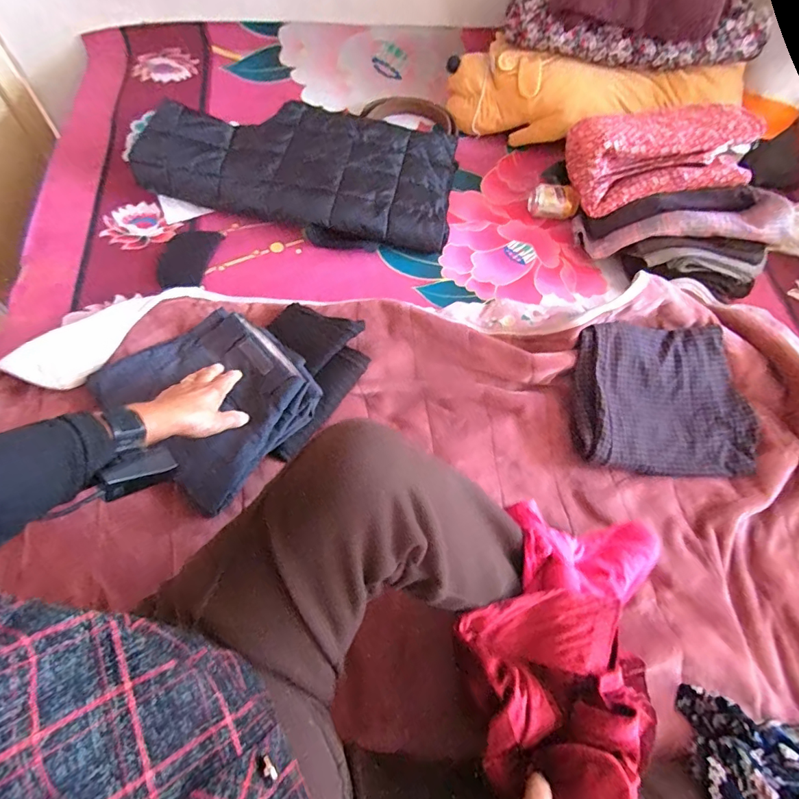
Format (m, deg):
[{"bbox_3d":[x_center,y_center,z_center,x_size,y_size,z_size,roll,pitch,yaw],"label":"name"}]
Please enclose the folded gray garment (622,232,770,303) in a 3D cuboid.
[{"bbox_3d":[0.580,-0.260,0.866,0.270,0.113,0.061,6,65,1],"label":"folded gray garment"}]

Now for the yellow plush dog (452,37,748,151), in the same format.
[{"bbox_3d":[0.430,-0.671,1.000,0.644,0.140,0.142,9,66,2],"label":"yellow plush dog"}]

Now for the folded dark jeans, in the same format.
[{"bbox_3d":[-0.273,-0.012,0.650,0.262,0.061,0.242,41,71,14],"label":"folded dark jeans"}]

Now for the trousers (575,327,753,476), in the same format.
[{"bbox_3d":[0.427,-0.006,0.719,0.294,0.063,0.248,-1,67,-3],"label":"trousers"}]

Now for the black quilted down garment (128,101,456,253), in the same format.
[{"bbox_3d":[-0.191,-0.477,0.890,0.609,0.083,0.296,13,67,3],"label":"black quilted down garment"}]

